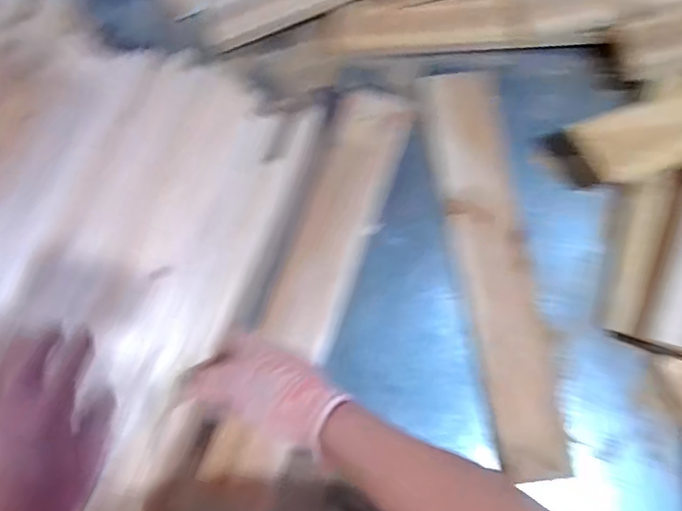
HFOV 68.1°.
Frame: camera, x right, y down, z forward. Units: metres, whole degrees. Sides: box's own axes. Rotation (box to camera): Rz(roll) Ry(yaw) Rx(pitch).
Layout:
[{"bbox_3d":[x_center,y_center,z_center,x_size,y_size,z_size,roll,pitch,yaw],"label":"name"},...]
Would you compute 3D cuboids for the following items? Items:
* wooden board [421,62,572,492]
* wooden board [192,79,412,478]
[{"bbox_3d":[0.177,-0.002,0.595,0.085,0.020,0.486,-5,74,-1],"label":"wooden board"},{"bbox_3d":[-0.023,0.012,0.592,0.087,0.035,0.498,19,73,6],"label":"wooden board"}]

